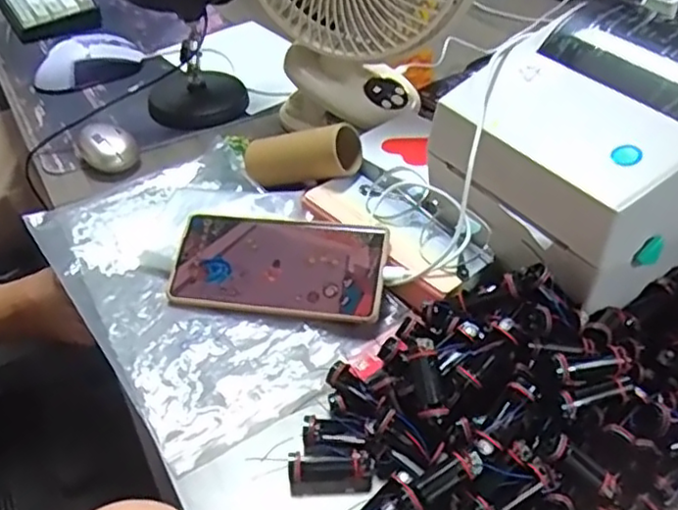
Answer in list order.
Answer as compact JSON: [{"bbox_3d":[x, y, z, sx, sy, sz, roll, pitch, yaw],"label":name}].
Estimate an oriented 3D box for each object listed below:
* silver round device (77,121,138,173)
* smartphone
[{"bbox_3d":[-0.222,-0.103,0.641,0.050,0.031,0.053,-1,44,1],"label":"silver round device"},{"bbox_3d":[-0.047,0.007,0.502,0.163,0.007,0.077,4,67,12],"label":"smartphone"}]

